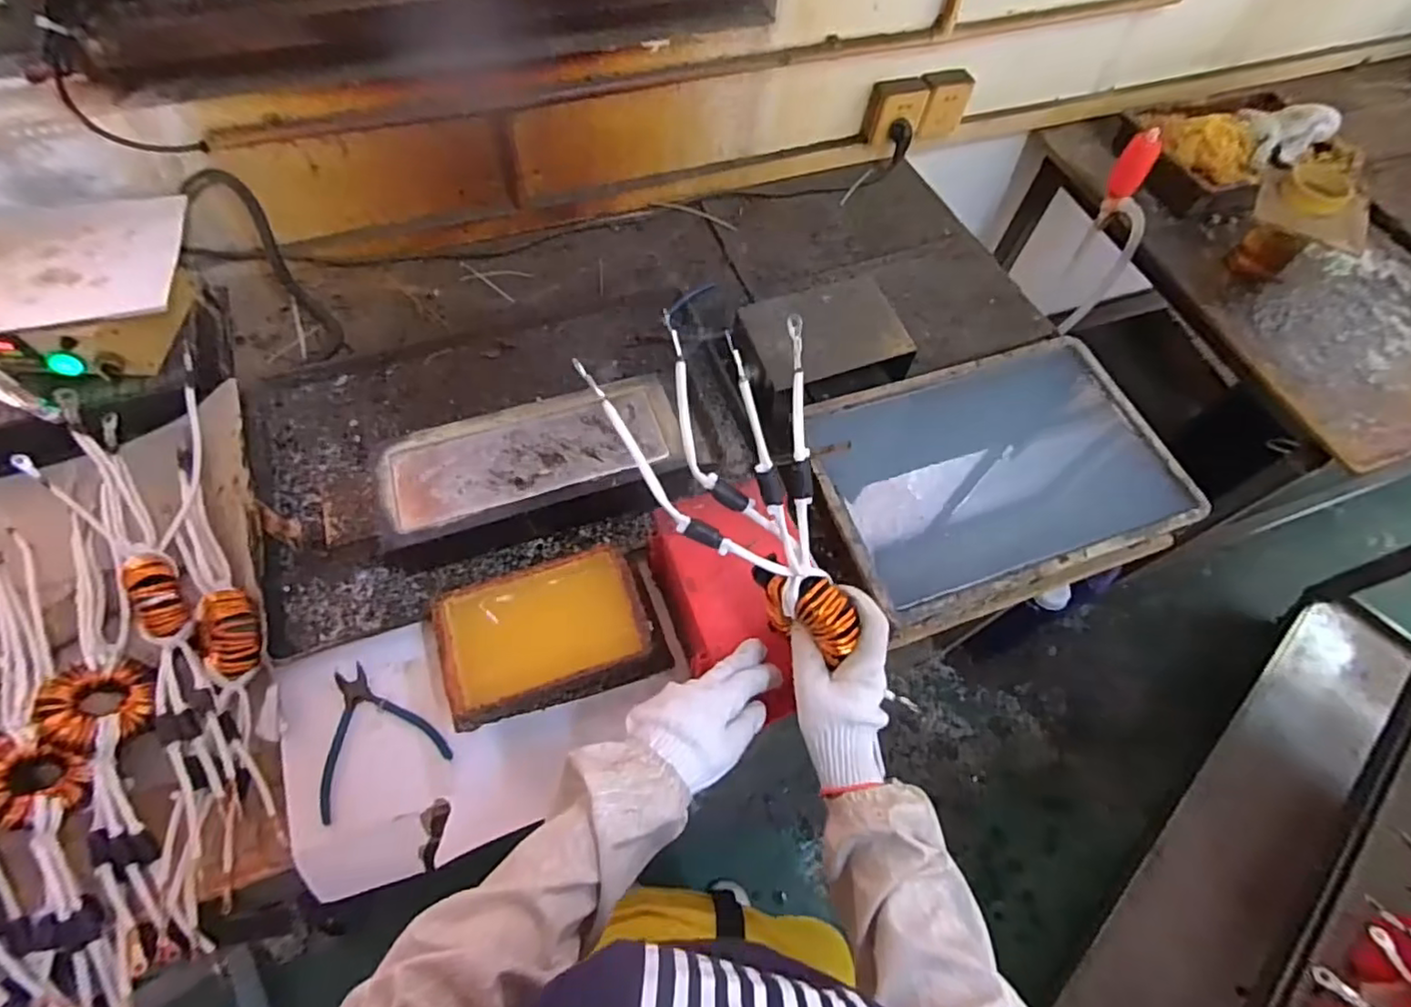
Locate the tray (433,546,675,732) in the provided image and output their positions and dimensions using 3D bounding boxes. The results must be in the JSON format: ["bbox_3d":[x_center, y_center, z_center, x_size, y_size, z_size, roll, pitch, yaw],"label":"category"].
[{"bbox_3d":[-0.164,0.141,0.674,0.225,0.070,0.137,-18,64,-12],"label":"tray"}]

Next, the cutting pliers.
[{"bbox_3d":[-0.346,0.229,0.652,0.125,0.010,0.136,-26,66,-16],"label":"cutting pliers"}]

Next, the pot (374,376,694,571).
[{"bbox_3d":[-0.199,-0.037,0.757,0.365,0.082,0.145,-17,64,-12],"label":"pot"}]

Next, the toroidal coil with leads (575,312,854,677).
[{"bbox_3d":[0.047,-0.009,0.489,0.136,0.075,0.289,-37,107,-20],"label":"toroidal coil with leads"}]

